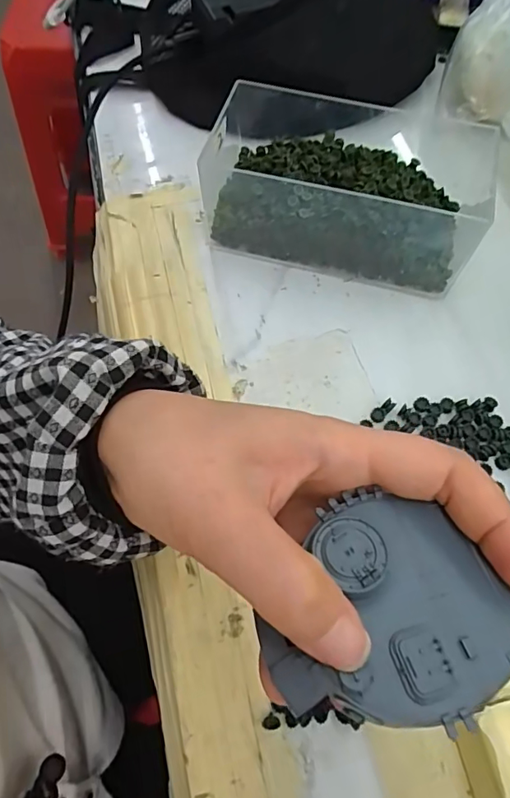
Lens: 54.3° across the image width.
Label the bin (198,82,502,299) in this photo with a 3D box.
[{"bbox_3d":[0.058,-0.149,0.345,0.188,0.068,0.107,13,65,6],"label":"bin"}]

